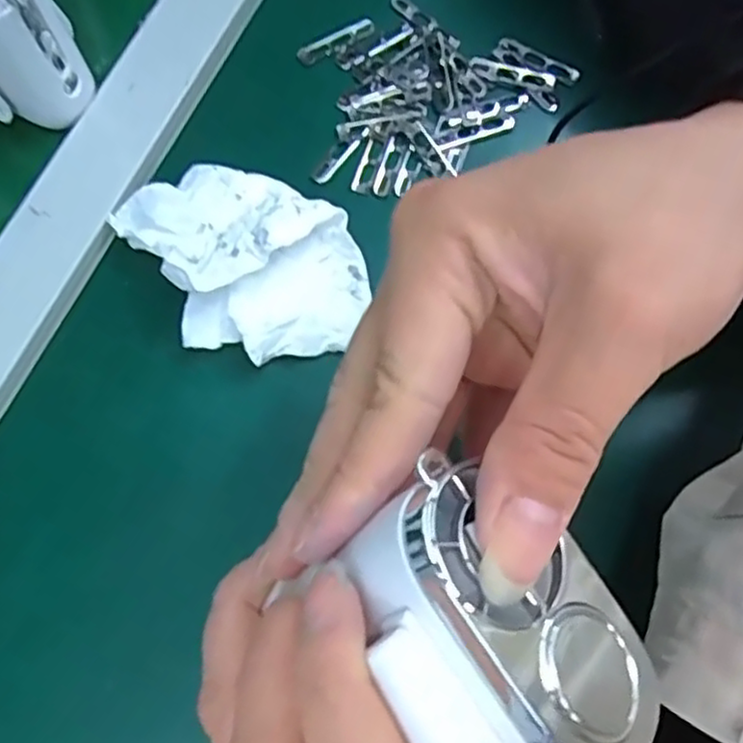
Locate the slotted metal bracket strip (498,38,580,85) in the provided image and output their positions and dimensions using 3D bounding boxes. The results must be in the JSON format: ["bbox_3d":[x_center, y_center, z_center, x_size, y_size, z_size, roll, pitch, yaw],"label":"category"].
[{"bbox_3d":[0.085,-0.157,0.351,0.044,0.006,0.010,25,75,5],"label":"slotted metal bracket strip"}]

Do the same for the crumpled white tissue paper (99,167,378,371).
[{"bbox_3d":[-0.056,-0.052,0.305,0.080,0.027,0.110,-43,80,-12],"label":"crumpled white tissue paper"}]

